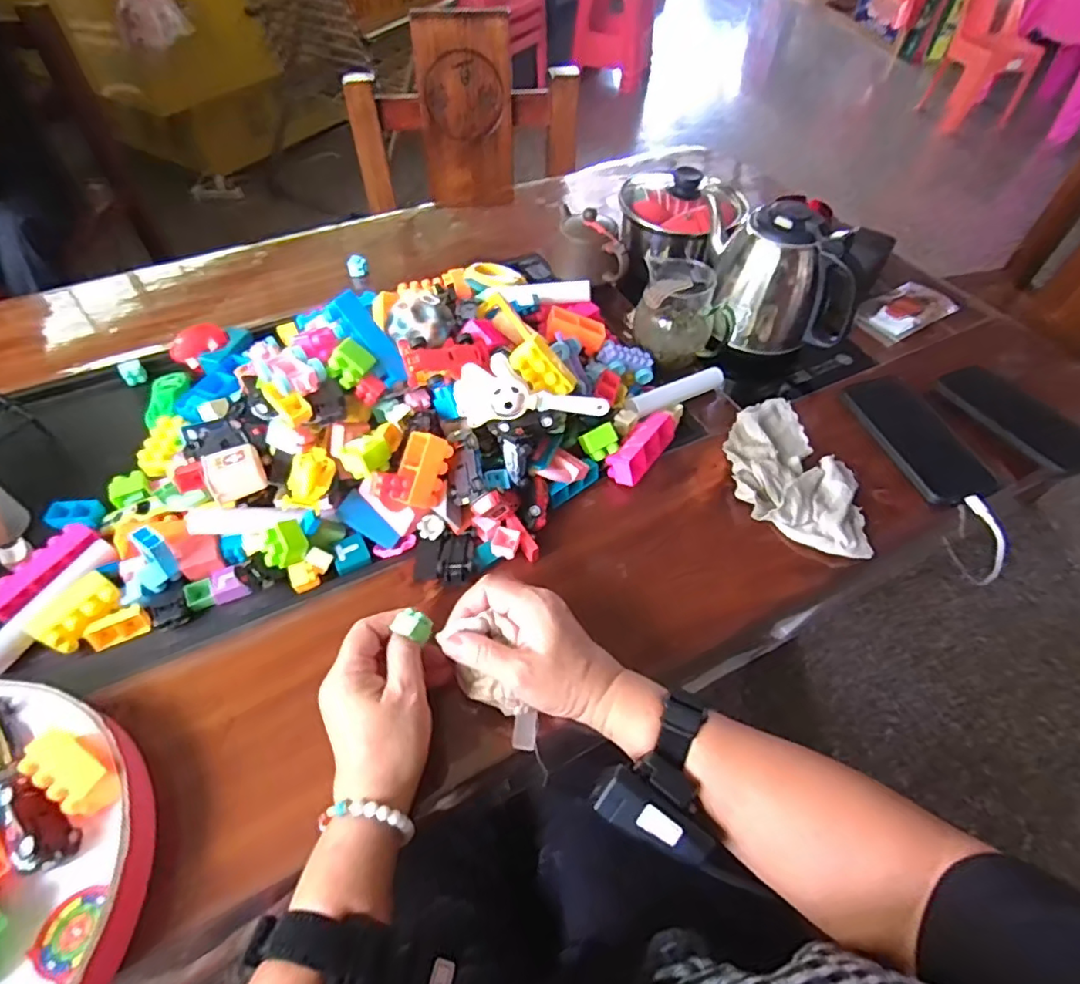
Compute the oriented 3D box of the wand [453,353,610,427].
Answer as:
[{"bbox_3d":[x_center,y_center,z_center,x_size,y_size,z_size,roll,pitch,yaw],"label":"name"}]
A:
[{"bbox_3d":[-0.005,-0.083,0.500,0.132,0.061,0.019,2,30,-18],"label":"wand"}]

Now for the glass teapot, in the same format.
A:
[{"bbox_3d":[0.160,-0.201,0.632,0.102,0.087,0.084,14,54,10],"label":"glass teapot"}]

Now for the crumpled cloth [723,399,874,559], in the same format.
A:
[{"bbox_3d":[0.246,-0.027,0.560,0.114,0.026,0.192,6,53,3],"label":"crumpled cloth"}]

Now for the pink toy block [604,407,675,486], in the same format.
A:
[{"bbox_3d":[0.104,-0.047,0.572,0.034,0.031,0.106,30,58,20],"label":"pink toy block"}]

